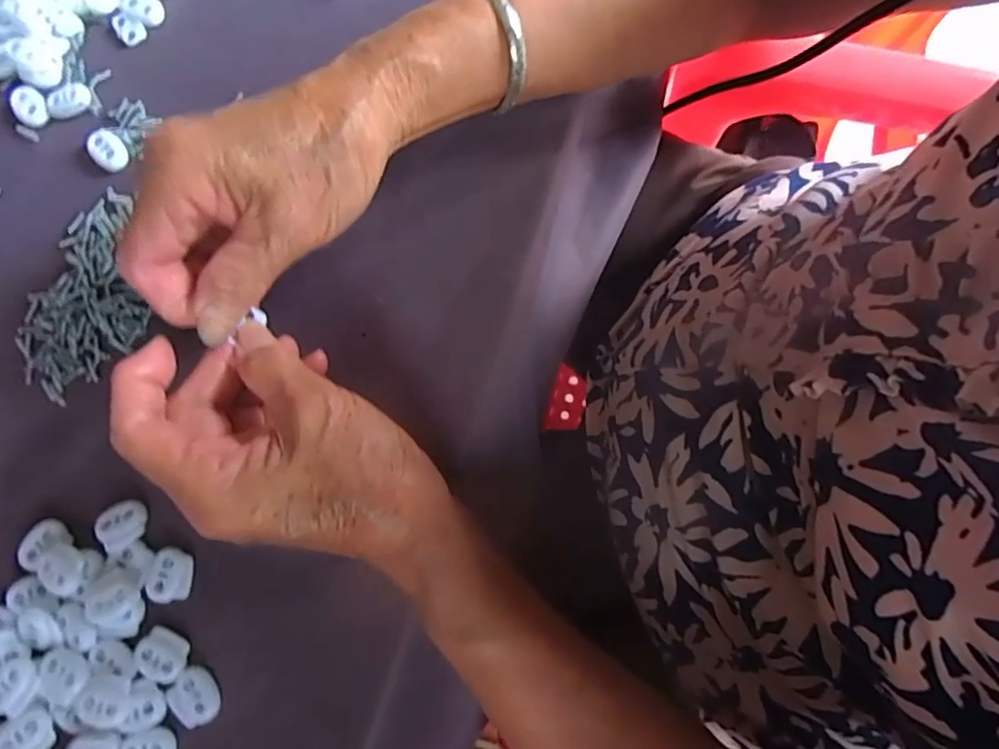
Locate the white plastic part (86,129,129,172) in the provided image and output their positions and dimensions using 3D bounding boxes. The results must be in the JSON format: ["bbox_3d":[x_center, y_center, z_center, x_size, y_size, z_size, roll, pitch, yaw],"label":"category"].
[{"bbox_3d":[-0.201,-0.115,0.300,0.022,0.005,0.017,38,81,7],"label":"white plastic part"}]

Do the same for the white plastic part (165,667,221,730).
[{"bbox_3d":[-0.130,0.137,0.248,0.020,0.004,0.023,-37,81,-7],"label":"white plastic part"}]

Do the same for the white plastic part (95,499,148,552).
[{"bbox_3d":[-0.169,0.066,0.261,0.022,0.004,0.019,-37,81,-6],"label":"white plastic part"}]

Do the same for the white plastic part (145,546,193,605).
[{"bbox_3d":[-0.145,0.089,0.258,0.019,0.004,0.023,13,79,3],"label":"white plastic part"}]

